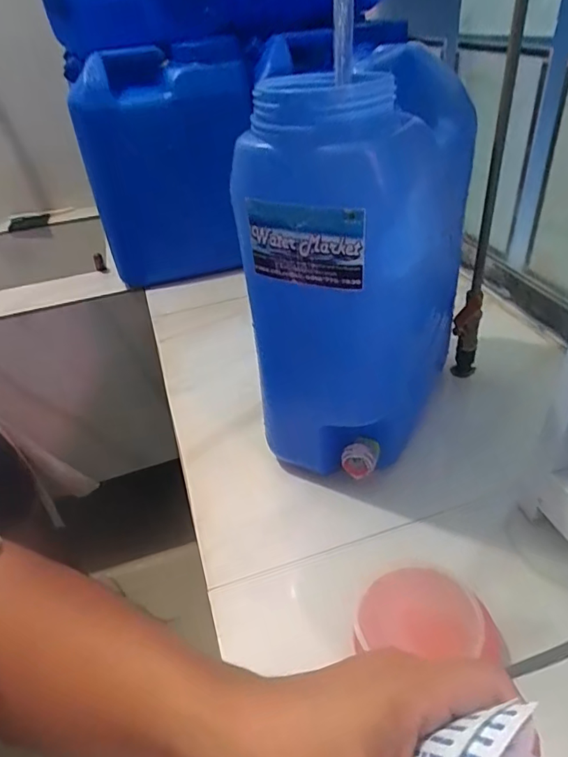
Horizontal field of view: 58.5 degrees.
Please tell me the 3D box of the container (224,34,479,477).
[{"bbox_3d":[0.094,-0.119,0.575,0.168,0.384,0.285,14,41,25],"label":"container"}]

